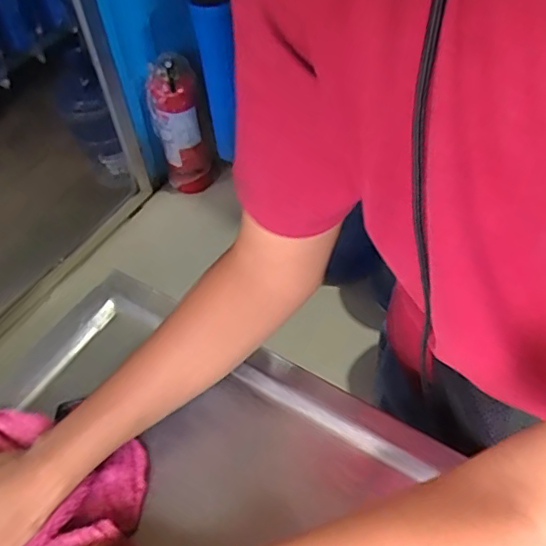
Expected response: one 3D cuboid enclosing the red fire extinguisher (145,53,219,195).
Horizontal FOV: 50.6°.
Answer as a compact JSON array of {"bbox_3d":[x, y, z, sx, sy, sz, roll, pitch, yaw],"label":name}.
[{"bbox_3d":[-0.283,-0.452,1.816,0.169,0.461,0.123,-21,52,-12],"label":"red fire extinguisher"}]

